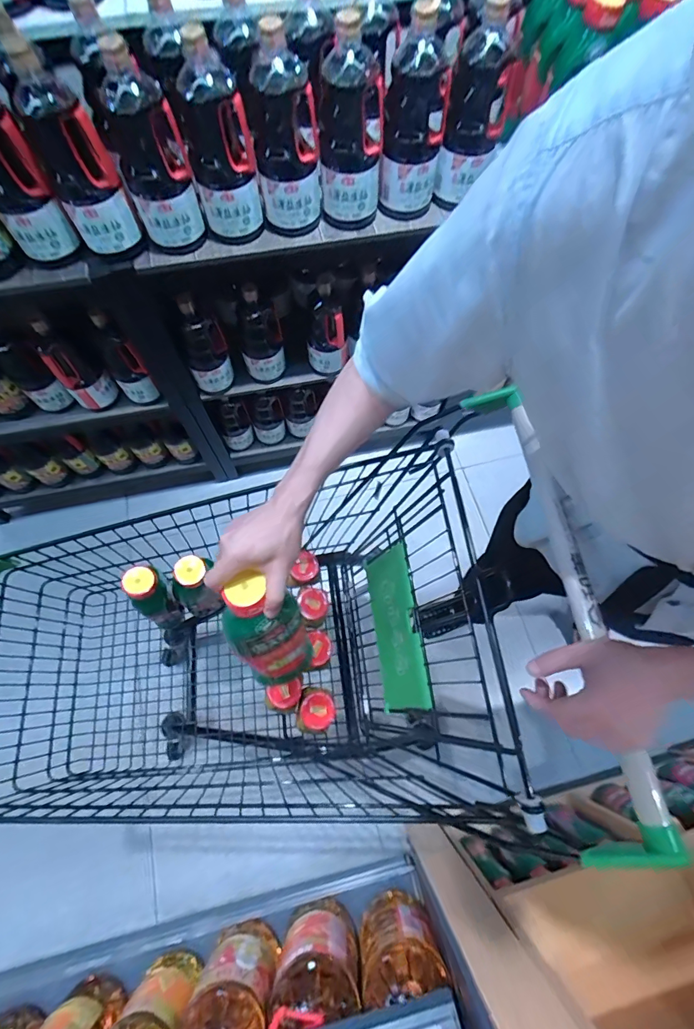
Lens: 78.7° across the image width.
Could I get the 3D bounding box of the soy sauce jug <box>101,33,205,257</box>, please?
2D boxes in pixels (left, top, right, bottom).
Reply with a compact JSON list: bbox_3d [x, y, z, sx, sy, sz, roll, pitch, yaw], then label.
[{"bbox_3d":[-0.313,-0.575,0.674,0.112,0.233,0.128,-16,70,-7],"label":"soy sauce jug"}]

